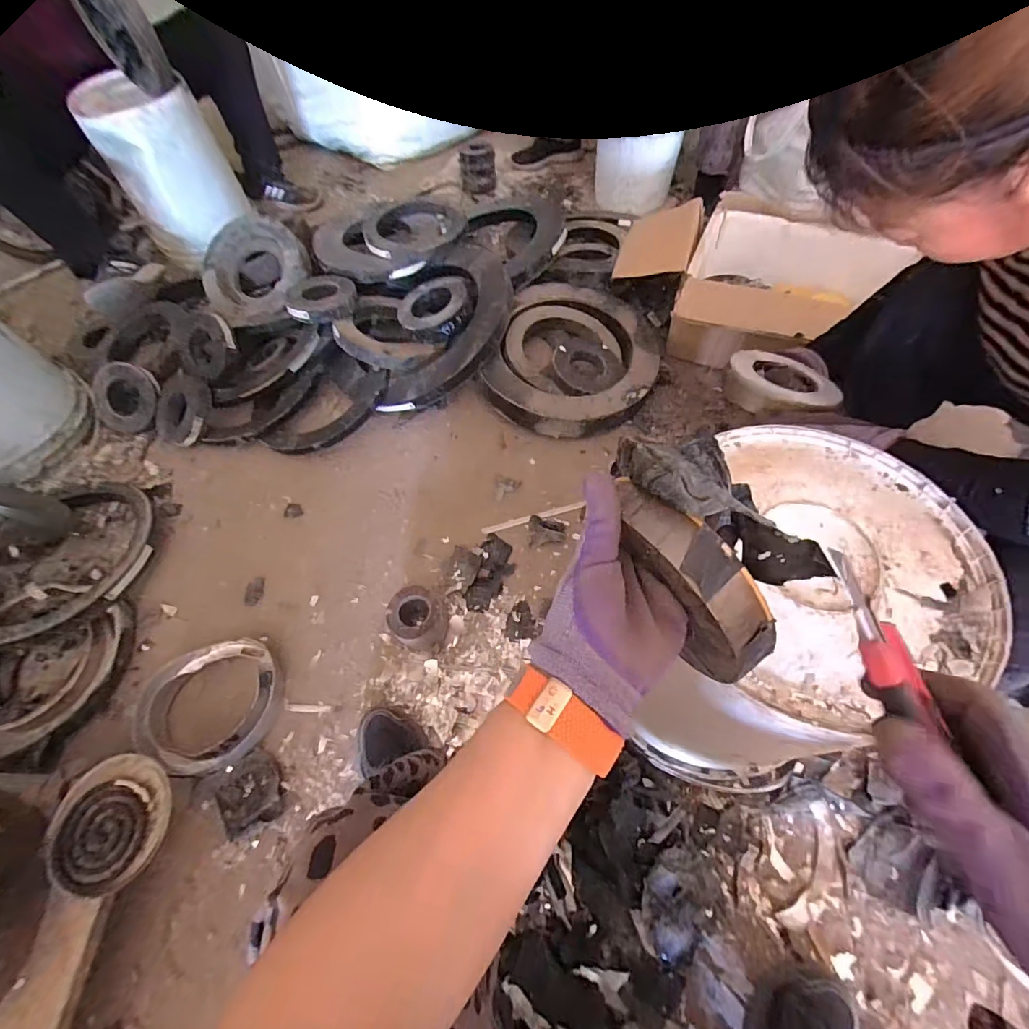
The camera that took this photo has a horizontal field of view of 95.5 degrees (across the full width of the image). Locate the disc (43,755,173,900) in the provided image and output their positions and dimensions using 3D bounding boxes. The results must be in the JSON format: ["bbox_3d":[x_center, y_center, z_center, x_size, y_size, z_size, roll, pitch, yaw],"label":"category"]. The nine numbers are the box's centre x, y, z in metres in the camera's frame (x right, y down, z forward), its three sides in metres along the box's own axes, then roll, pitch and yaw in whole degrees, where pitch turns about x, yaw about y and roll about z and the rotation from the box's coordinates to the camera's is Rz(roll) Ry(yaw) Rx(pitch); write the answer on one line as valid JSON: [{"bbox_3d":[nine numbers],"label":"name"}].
[{"bbox_3d":[-0.484,0.369,0.563,0.114,0.034,0.138,-13,60,-5],"label":"disc"}]

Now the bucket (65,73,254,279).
[{"bbox_3d":[-0.848,-0.850,1.189,0.260,0.361,0.260,-32,63,-15],"label":"bucket"}]

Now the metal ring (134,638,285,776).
[{"bbox_3d":[-0.467,0.294,0.730,0.199,0.052,0.192,-1,60,2],"label":"metal ring"}]

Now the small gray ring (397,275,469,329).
[{"bbox_3d":[-0.182,-0.473,1.030,0.159,0.023,0.159,-6,63,12],"label":"small gray ring"}]

